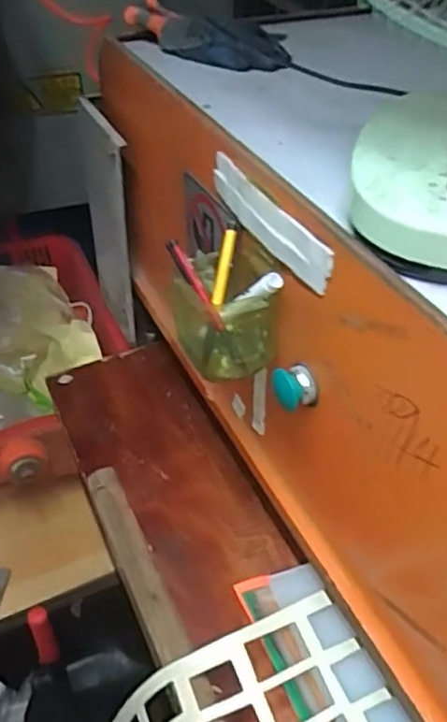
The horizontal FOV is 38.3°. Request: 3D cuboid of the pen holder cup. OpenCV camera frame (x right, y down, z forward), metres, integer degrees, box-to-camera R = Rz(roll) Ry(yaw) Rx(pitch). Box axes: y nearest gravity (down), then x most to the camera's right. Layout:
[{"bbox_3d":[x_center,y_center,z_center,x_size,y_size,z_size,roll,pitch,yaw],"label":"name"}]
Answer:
[{"bbox_3d":[0.000,-0.051,0.584,0.086,0.105,0.095,-3,40,-5],"label":"pen holder cup"}]

